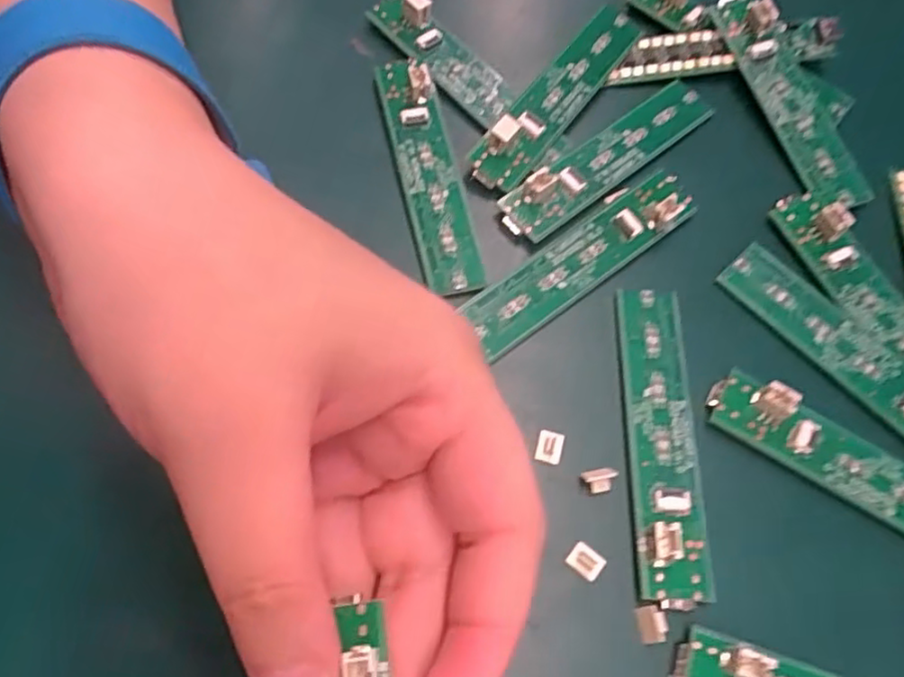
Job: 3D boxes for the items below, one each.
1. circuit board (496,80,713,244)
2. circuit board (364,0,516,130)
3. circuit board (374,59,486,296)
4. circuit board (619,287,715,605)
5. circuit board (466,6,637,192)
[{"bbox_3d":[0.048,-0.057,0.210,0.082,0.011,0.019,-37,75,-21],"label":"circuit board"},{"bbox_3d":[-0.004,-0.092,0.221,0.058,0.012,0.016,43,68,13],"label":"circuit board"},{"bbox_3d":[-0.007,-0.051,0.201,0.016,0.009,0.078,-10,67,-12],"label":"circuit board"},{"bbox_3d":[0.053,0.024,0.176,0.017,0.008,0.082,4,65,-5],"label":"circuit board"},{"bbox_3d":[0.034,-0.078,0.214,0.016,0.012,0.080,35,66,9],"label":"circuit board"}]

